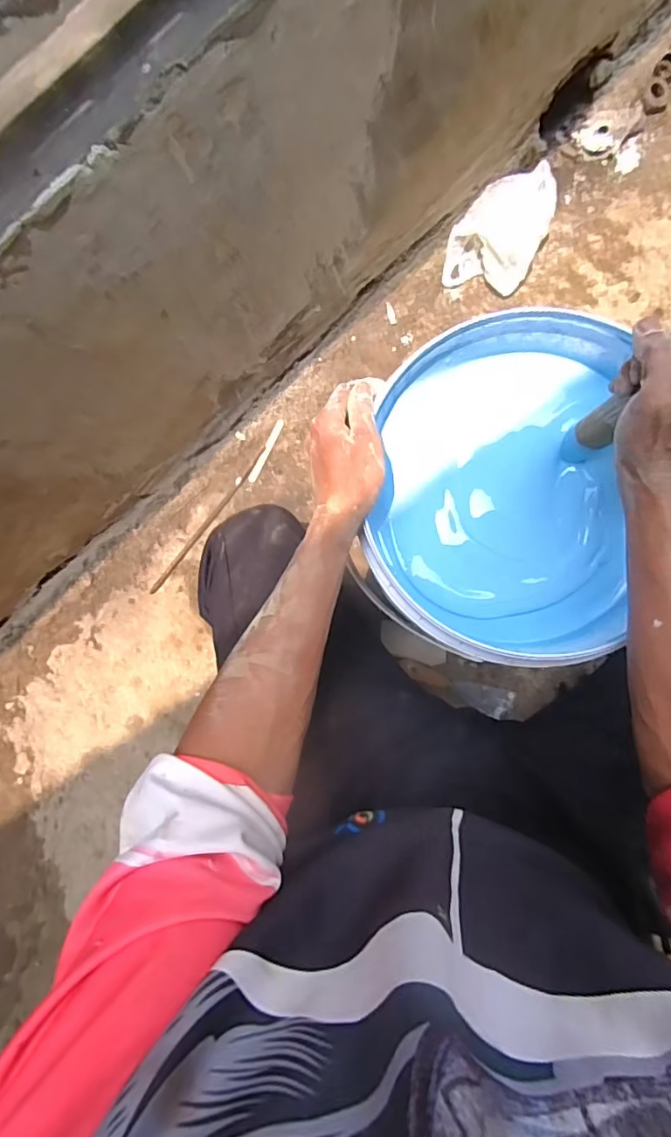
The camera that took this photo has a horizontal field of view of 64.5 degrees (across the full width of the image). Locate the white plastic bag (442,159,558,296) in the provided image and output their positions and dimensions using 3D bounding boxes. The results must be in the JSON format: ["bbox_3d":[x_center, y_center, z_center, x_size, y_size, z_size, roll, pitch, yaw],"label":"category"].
[{"bbox_3d":[0.253,-0.524,0.820,0.138,0.082,0.159,22,87,7],"label":"white plastic bag"}]

